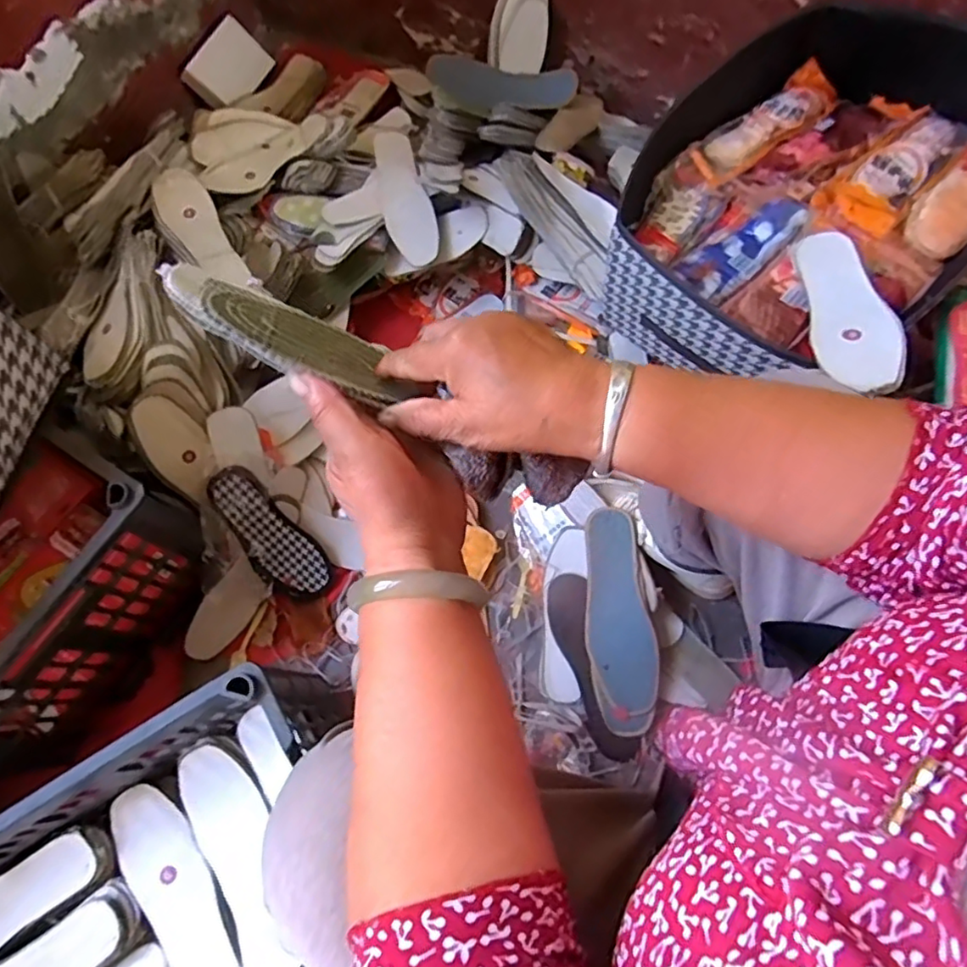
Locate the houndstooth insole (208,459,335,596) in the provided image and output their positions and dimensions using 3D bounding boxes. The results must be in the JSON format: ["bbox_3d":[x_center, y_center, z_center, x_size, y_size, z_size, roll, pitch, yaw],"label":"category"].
[{"bbox_3d":[-0.275,0.069,0.779,0.077,0.010,0.204,-47,120,-23],"label":"houndstooth insole"}]

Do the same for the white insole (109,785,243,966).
[{"bbox_3d":[-0.286,0.399,0.569,0.068,0.009,0.229,-35,73,-10],"label":"white insole"}]

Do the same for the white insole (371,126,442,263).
[{"bbox_3d":[-0.117,-0.422,0.880,0.075,0.032,0.210,-16,84,-4],"label":"white insole"}]

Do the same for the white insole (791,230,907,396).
[{"bbox_3d":[0.352,-0.172,0.583,0.069,0.013,0.227,-6,50,23],"label":"white insole"}]

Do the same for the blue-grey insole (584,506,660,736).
[{"bbox_3d":[0.168,0.171,0.758,0.084,0.009,0.269,-12,83,8],"label":"blue-grey insole"}]

